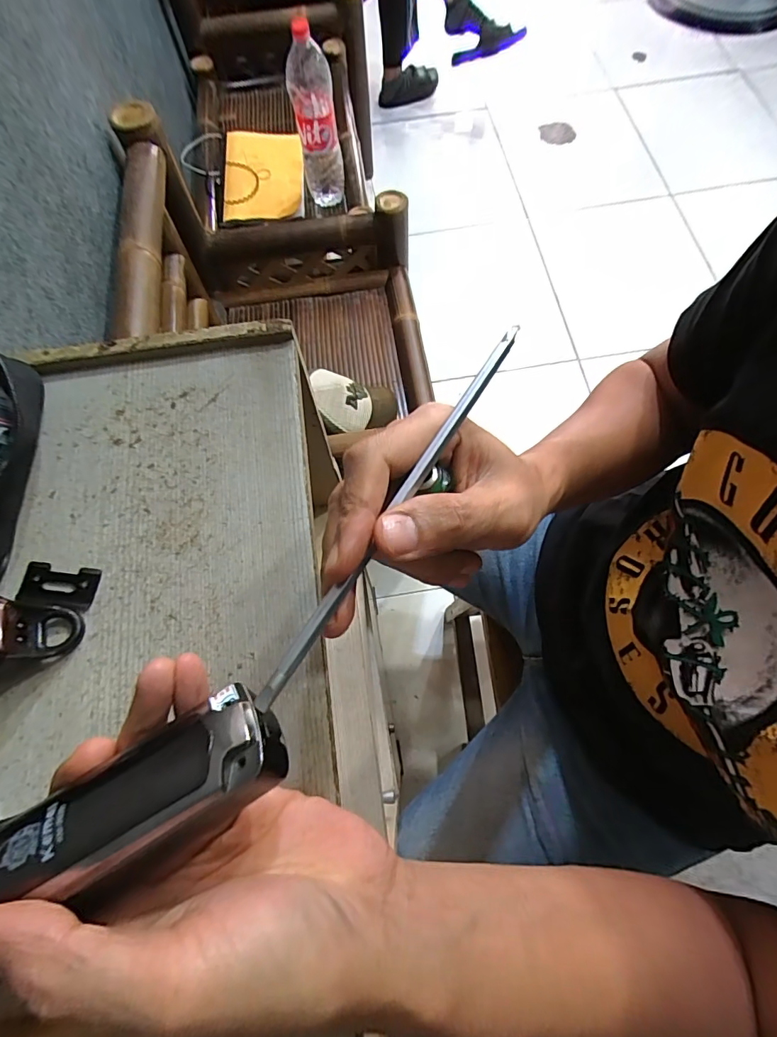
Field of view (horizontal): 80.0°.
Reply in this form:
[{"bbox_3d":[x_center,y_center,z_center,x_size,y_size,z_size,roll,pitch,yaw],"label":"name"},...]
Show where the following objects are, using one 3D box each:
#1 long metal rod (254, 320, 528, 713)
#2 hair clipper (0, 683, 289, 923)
[{"bbox_3d":[0.006,-0.009,0.186,0.007,0.004,0.188,31,76,13],"label":"long metal rod"},{"bbox_3d":[-0.106,0.115,0.158,0.149,0.036,0.044,-31,72,-10],"label":"hair clipper"}]

